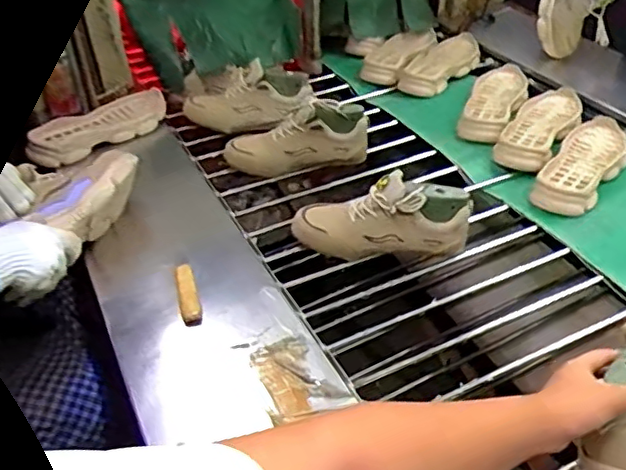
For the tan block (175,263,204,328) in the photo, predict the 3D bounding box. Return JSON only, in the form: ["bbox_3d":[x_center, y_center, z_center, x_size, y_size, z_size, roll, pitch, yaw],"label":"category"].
[{"bbox_3d":[-0.172,0.082,0.832,0.028,0.015,0.090,-13,73,-8],"label":"tan block"}]

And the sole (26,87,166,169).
[{"bbox_3d":[-0.409,-0.202,1.168,0.270,0.050,0.091,-34,80,-28],"label":"sole"}]

